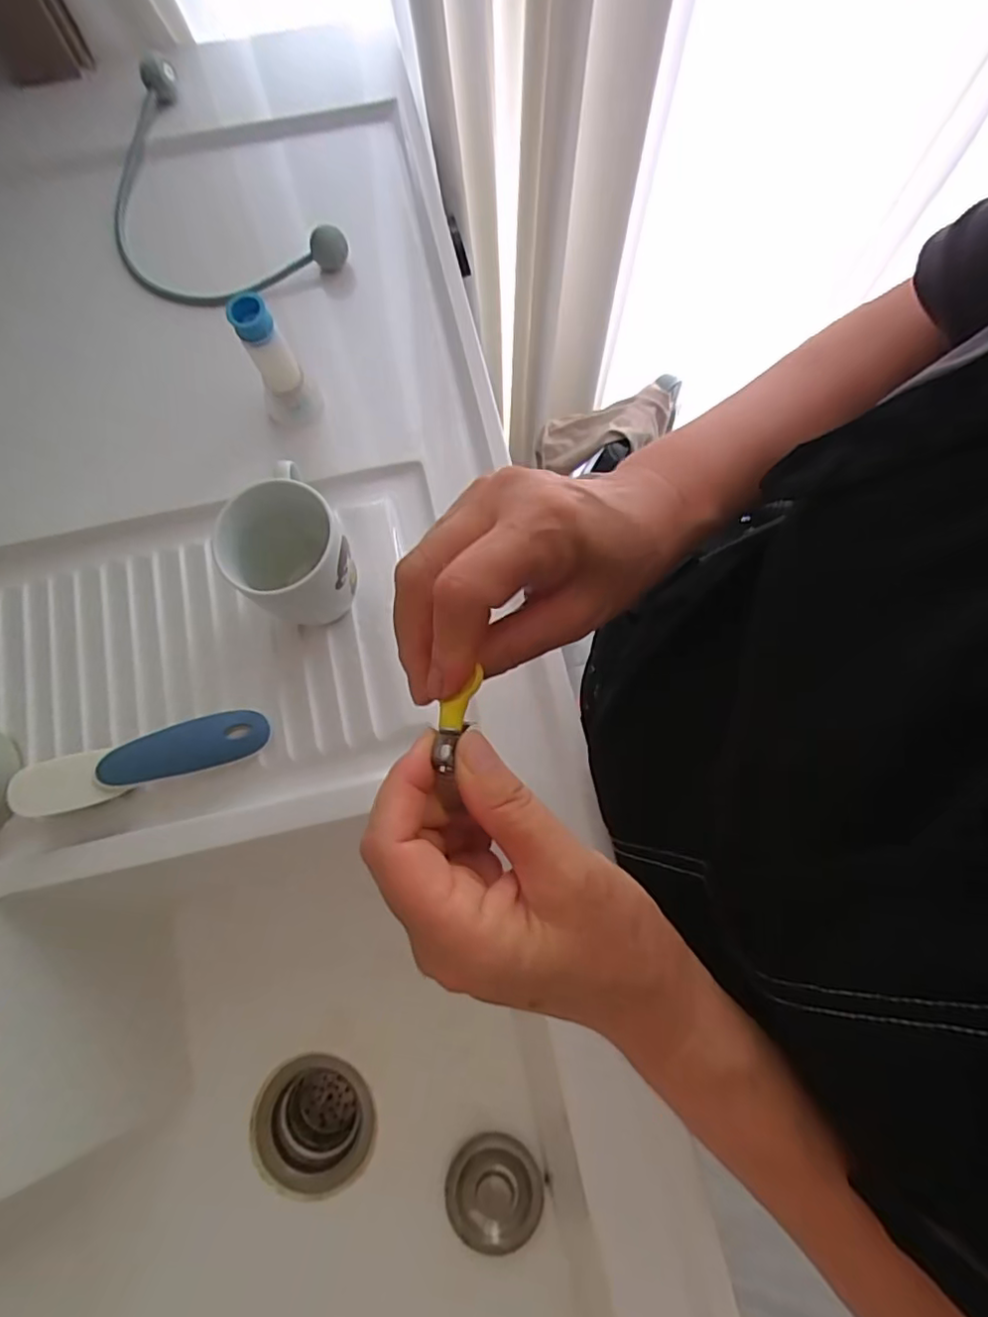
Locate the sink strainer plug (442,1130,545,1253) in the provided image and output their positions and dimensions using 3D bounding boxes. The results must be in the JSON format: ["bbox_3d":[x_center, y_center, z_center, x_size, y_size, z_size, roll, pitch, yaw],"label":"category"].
[{"bbox_3d":[-0.002,0.467,0.534,0.086,0.013,0.081,0,74,0],"label":"sink strainer plug"}]

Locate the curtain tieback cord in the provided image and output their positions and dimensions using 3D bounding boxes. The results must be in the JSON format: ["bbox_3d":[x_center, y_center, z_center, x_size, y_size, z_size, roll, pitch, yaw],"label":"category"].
[{"bbox_3d":[-0.283,-0.419,0.567,0.161,0.056,0.282,-41,78,-10],"label":"curtain tieback cord"}]

